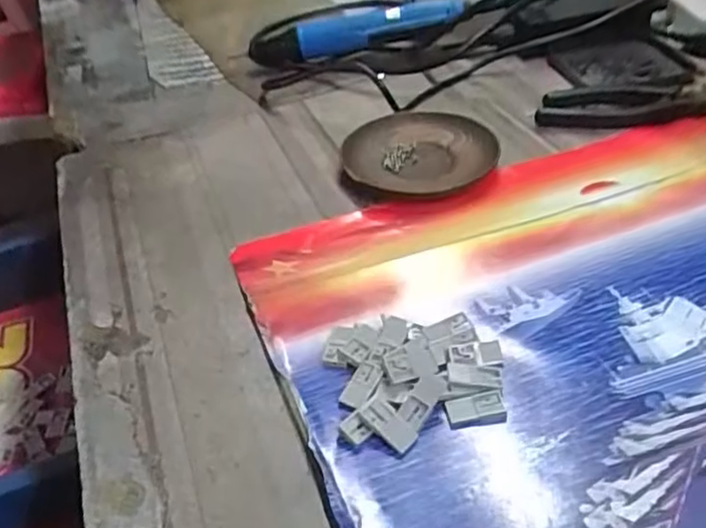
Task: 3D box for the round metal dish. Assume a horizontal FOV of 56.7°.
[{"bbox_3d":[0.054,-0.085,0.495,0.111,0.014,0.105,-3,39,3],"label":"round metal dish"}]

